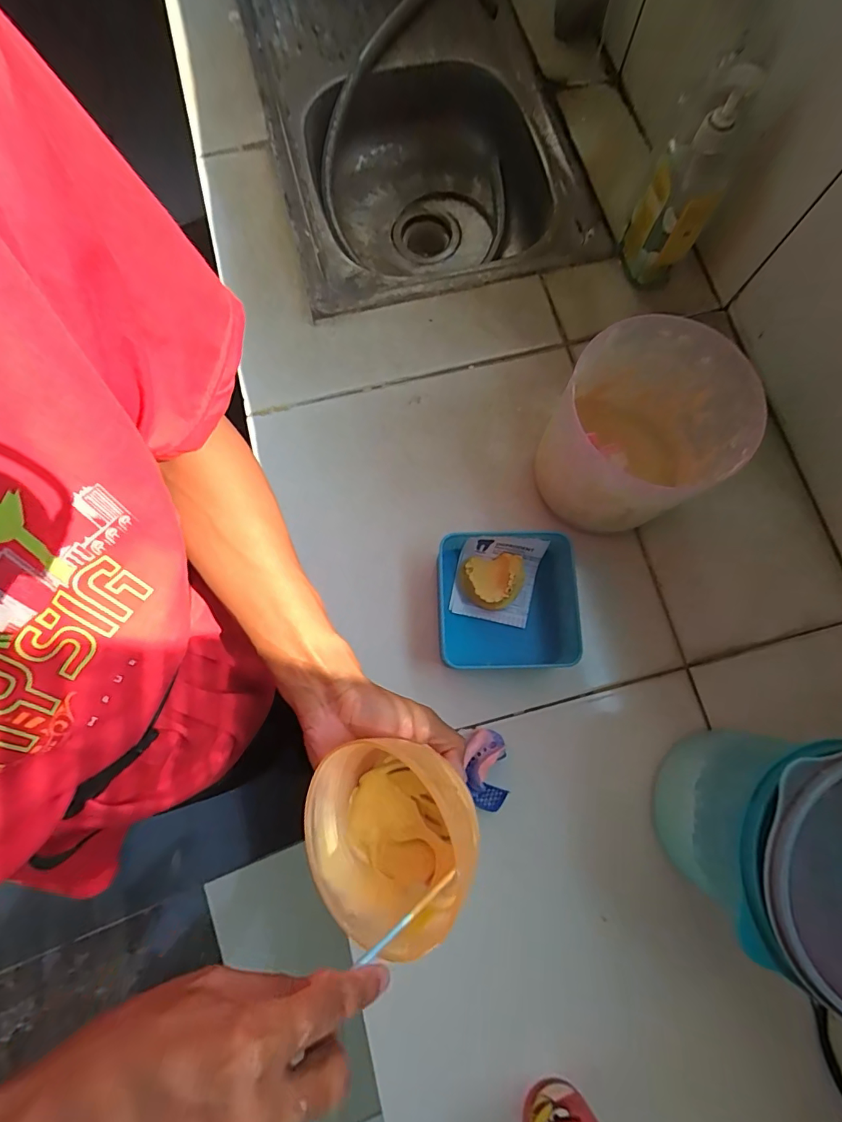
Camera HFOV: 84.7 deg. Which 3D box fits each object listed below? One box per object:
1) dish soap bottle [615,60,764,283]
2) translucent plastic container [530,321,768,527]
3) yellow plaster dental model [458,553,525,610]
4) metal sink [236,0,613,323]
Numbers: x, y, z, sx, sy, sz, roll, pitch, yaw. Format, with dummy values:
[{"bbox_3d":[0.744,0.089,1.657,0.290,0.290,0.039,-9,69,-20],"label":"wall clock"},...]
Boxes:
[{"bbox_3d":[0.288,-0.406,0.503,0.075,0.183,0.076,27,79,6],"label":"dish soap bottle"},{"bbox_3d":[0.209,-0.118,0.460,0.162,0.142,0.158,32,80,7],"label":"translucent plastic container"},{"bbox_3d":[0.076,0.021,0.480,0.064,0.029,0.054,-8,78,-2],"label":"yellow plaster dental model"},{"bbox_3d":[-0.026,-0.652,0.715,0.398,0.170,0.675,-15,78,-3],"label":"metal sink"}]

